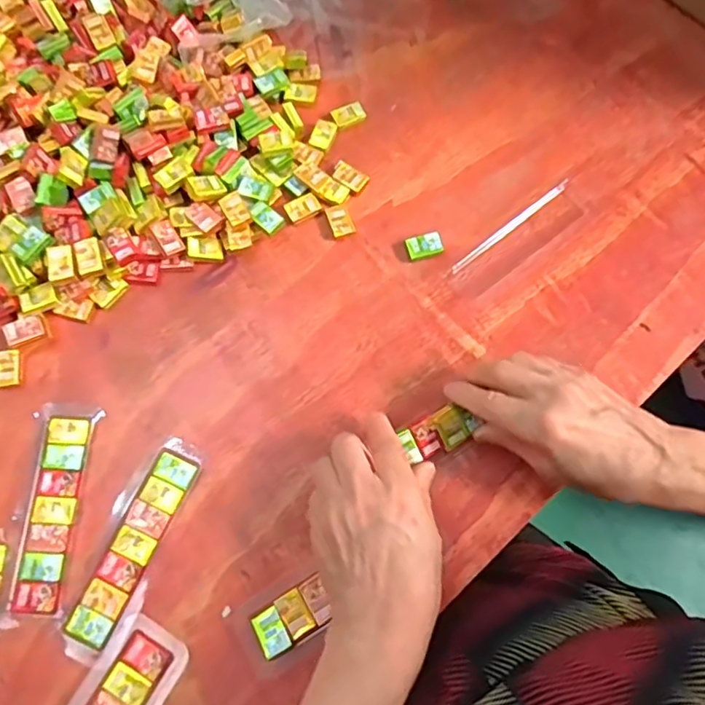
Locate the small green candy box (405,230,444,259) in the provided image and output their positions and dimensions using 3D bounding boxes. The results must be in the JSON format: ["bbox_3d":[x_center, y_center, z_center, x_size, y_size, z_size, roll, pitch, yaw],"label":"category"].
[{"bbox_3d":[0.054,-0.080,0.420,0.025,0.011,0.016,-19,73,-6],"label":"small green candy box"}]

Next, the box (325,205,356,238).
[{"bbox_3d":[-0.010,-0.100,0.426,0.016,0.005,0.024,-20,85,4],"label":"box"}]

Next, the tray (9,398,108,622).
[{"bbox_3d":[-0.195,0.099,0.363,0.035,0.006,0.128,4,72,1],"label":"tray"}]

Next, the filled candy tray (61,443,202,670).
[{"bbox_3d":[-0.140,0.122,0.355,0.038,0.006,0.134,19,73,6],"label":"filled candy tray"}]

